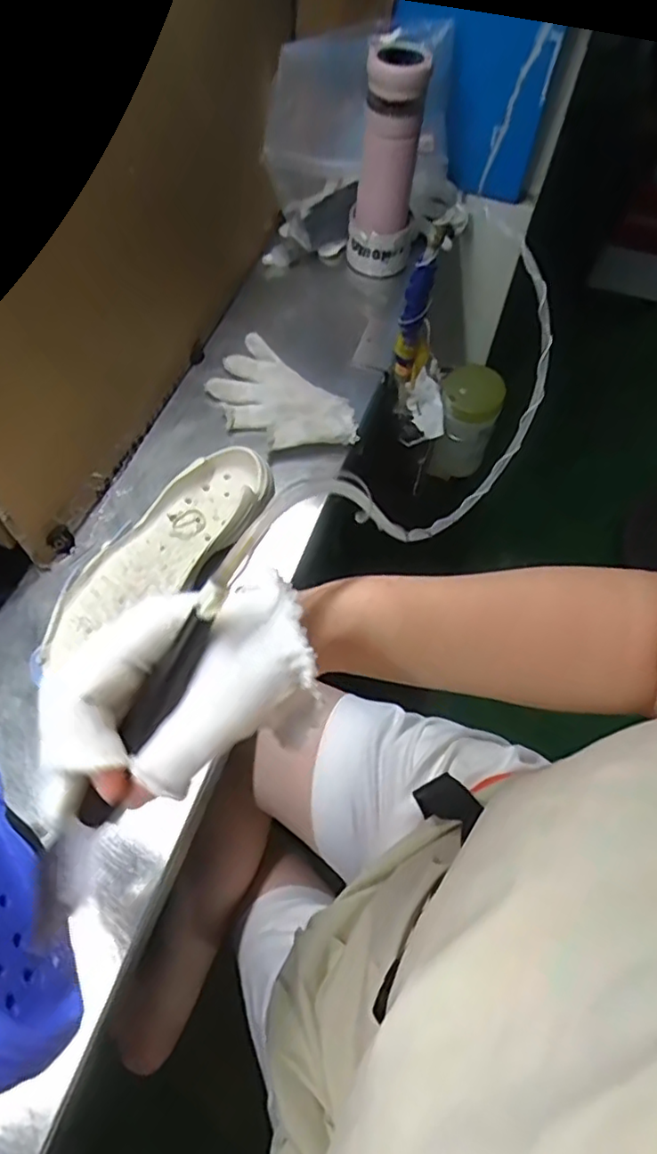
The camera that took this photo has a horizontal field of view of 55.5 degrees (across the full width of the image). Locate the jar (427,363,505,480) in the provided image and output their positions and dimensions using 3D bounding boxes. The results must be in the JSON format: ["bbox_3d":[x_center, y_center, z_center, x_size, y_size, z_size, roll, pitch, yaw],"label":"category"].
[{"bbox_3d":[0.180,-0.203,0.824,0.076,0.153,0.092,16,61,8],"label":"jar"}]

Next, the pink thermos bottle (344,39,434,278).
[{"bbox_3d":[0.068,-0.475,0.731,0.080,0.219,0.067,5,60,2],"label":"pink thermos bottle"}]

